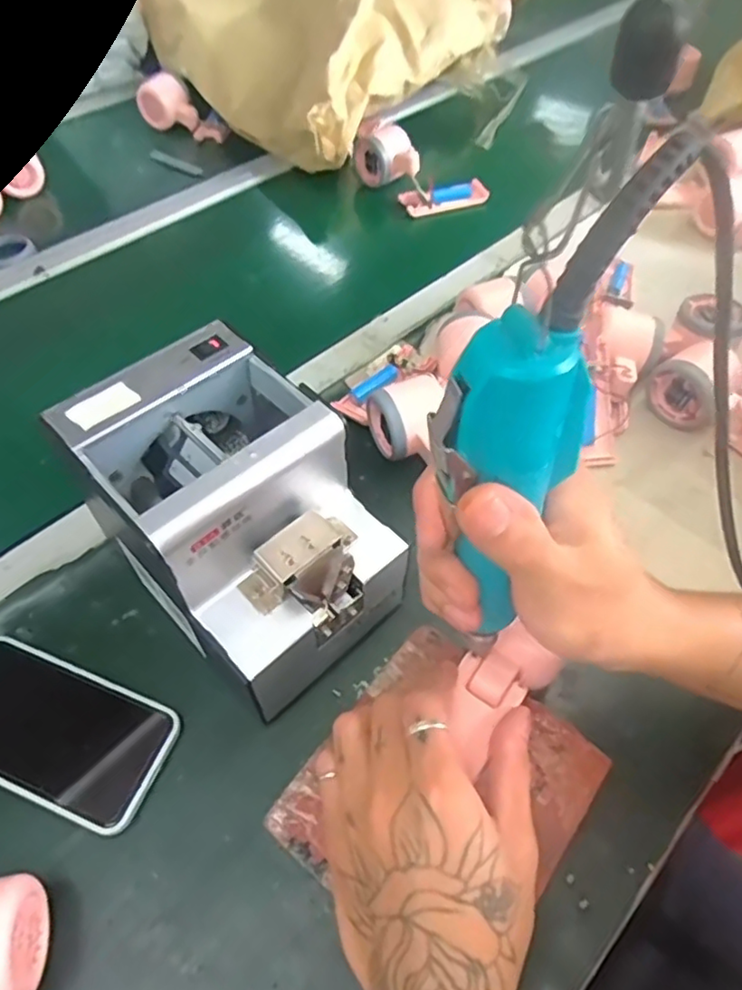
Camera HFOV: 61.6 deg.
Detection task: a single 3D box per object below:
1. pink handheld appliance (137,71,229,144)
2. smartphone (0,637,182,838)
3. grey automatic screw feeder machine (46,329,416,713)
[{"bbox_3d":[-0.254,-0.527,0.861,0.139,0.059,0.046,30,59,-1],"label":"pink handheld appliance"},{"bbox_3d":[-0.196,0.143,0.382,0.144,0.012,0.073,18,56,13],"label":"smartphone"},{"bbox_3d":[-0.077,0.017,0.387,0.116,0.143,0.172,-36,61,-23],"label":"grey automatic screw feeder machine"}]

